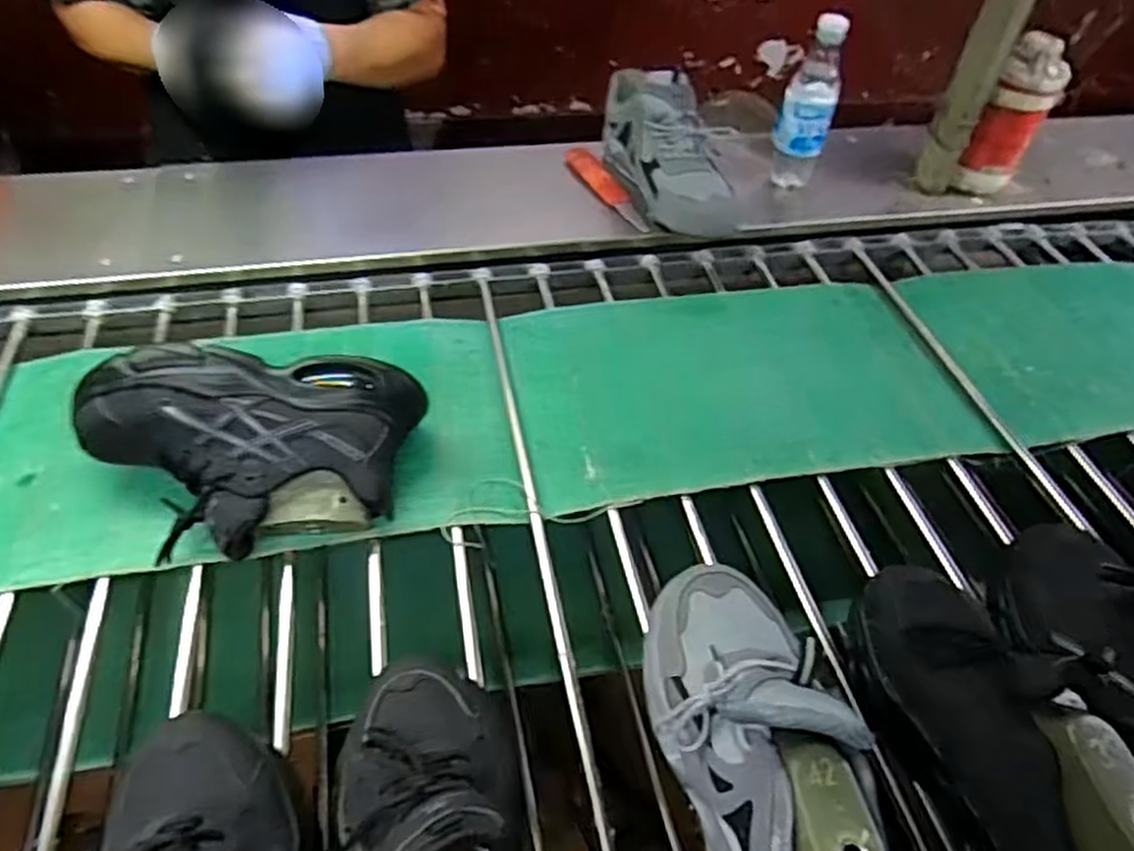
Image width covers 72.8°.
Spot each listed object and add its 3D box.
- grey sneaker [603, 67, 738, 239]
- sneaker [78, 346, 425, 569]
[{"bbox_3d":[0.126,-0.348,0.939,0.090,0.133,0.240,-16,51,-17],"label":"grey sneaker"},{"bbox_3d":[-0.260,0.021,0.639,0.265,0.113,0.134,-5,49,-8],"label":"sneaker"}]

